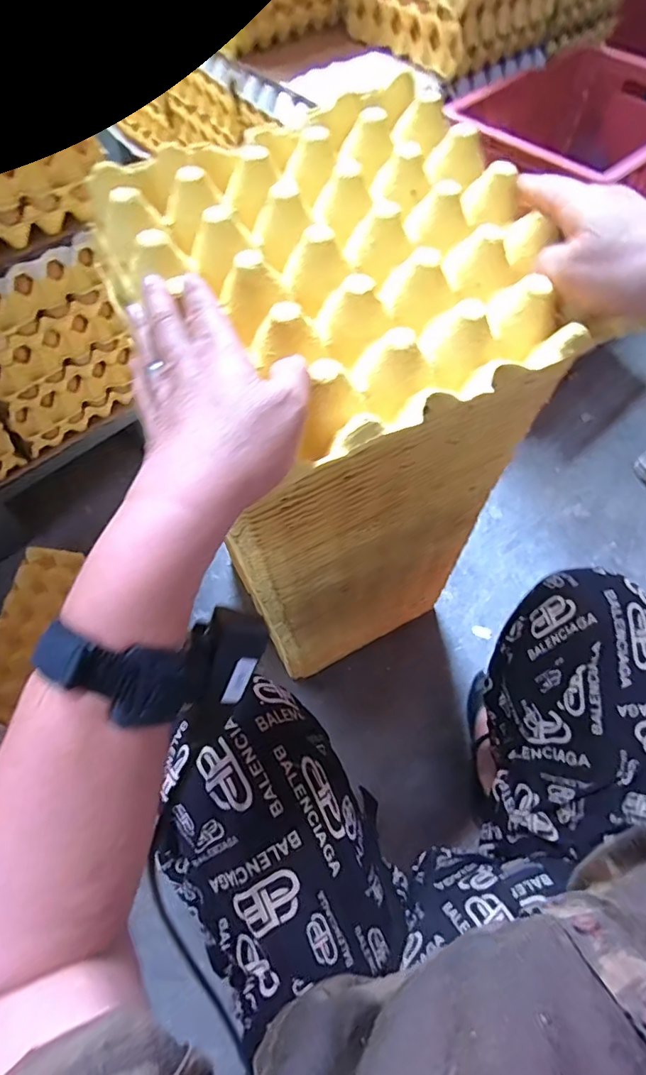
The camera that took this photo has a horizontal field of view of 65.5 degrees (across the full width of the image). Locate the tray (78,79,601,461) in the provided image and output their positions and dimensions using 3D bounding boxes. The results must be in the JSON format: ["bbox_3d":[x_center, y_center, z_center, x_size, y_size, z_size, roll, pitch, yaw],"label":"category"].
[{"bbox_3d":[0.009,-0.196,0.343,0.278,0.062,0.289,-23,63,-16],"label":"tray"}]

